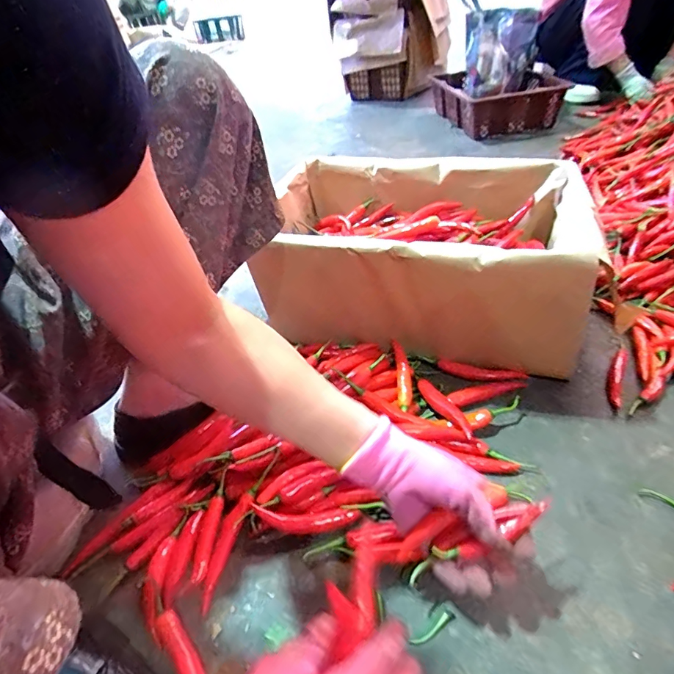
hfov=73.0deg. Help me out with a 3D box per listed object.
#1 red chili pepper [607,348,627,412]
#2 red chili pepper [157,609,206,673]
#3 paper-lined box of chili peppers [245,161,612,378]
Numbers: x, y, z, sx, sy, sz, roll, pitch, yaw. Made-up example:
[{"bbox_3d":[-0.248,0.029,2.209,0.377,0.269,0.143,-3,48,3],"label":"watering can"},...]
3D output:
[{"bbox_3d":[0.386,0.054,0.626,0.018,0.015,0.135,16,44,27],"label":"red chili pepper"},{"bbox_3d":[-0.136,0.301,0.416,0.021,0.015,0.107,-30,44,-26],"label":"red chili pepper"},{"bbox_3d":[0.132,-0.133,0.739,0.469,0.221,0.342,10,44,19],"label":"paper-lined box of chili peppers"}]

